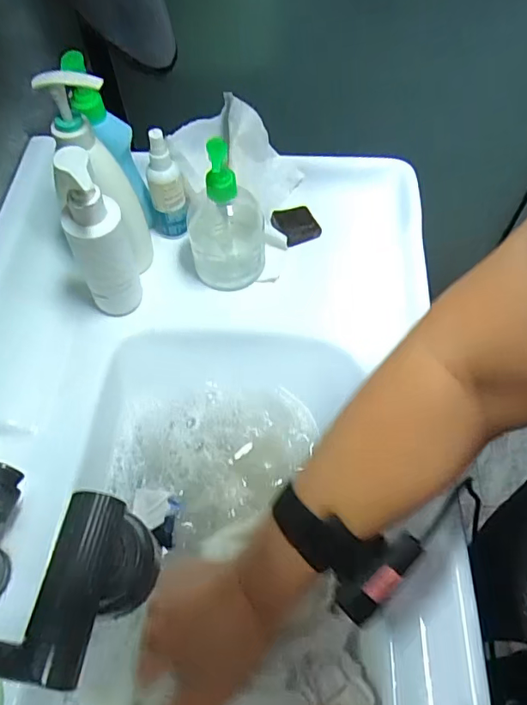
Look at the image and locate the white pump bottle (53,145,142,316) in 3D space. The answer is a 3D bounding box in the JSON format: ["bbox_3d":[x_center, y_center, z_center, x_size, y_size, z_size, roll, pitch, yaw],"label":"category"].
[{"bbox_3d":[-0.152,-0.100,0.480,0.053,0.197,0.049,-19,61,-10],"label":"white pump bottle"}]

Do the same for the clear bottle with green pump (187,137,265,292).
[{"bbox_3d":[-0.041,-0.147,0.529,0.082,0.166,0.078,1,60,1],"label":"clear bottle with green pump"}]

